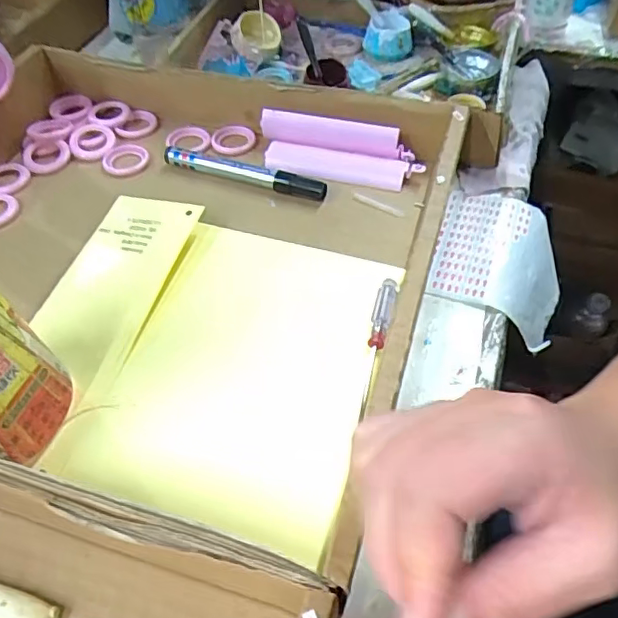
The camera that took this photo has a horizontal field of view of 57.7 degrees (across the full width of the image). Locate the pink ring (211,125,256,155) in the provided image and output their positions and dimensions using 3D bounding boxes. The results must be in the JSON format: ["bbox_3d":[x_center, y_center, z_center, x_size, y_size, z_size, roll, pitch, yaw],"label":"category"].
[{"bbox_3d":[-0.064,-0.143,0.476,0.037,0.005,0.038,0,52,1],"label":"pink ring"}]

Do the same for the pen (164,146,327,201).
[{"bbox_3d":[-0.052,-0.106,0.439,0.136,0.019,0.011,18,55,14],"label":"pen"}]

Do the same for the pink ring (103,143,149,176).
[{"bbox_3d":[-0.151,-0.123,0.462,0.036,0.007,0.033,0,52,1],"label":"pink ring"}]

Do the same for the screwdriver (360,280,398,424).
[{"bbox_3d":[0.041,0.017,0.342,0.012,0.010,0.087,14,54,11],"label":"screwdriver"}]

